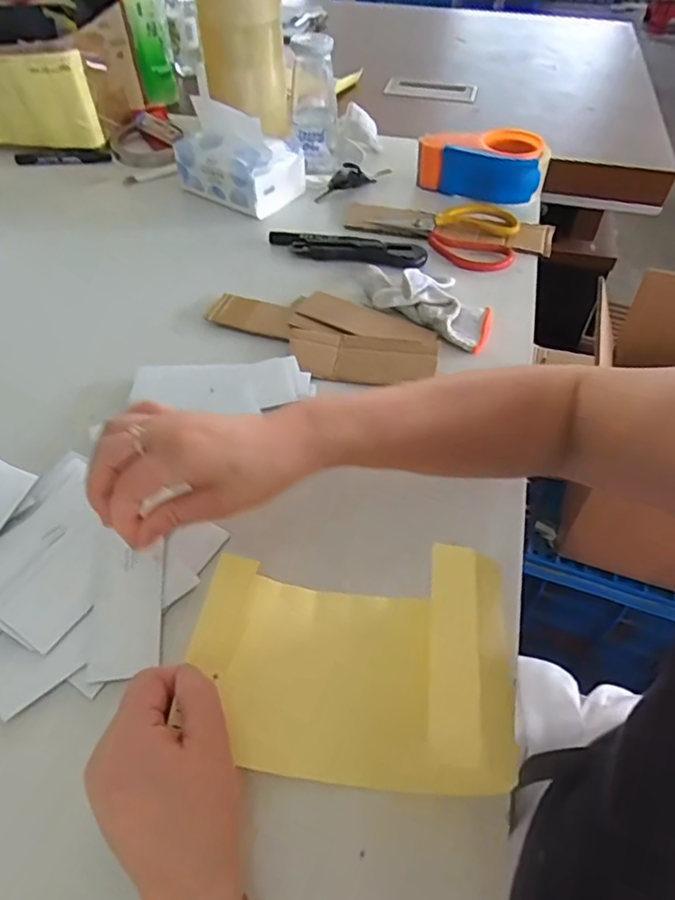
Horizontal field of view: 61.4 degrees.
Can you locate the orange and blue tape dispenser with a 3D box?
[{"bbox_3d":[0.187,-0.372,0.737,0.161,0.062,0.076,17,52,13],"label":"orange and blue tape dispenser"}]

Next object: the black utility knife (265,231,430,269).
[{"bbox_3d":[0.007,-0.232,0.646,0.183,0.018,0.032,16,52,12],"label":"black utility knife"}]

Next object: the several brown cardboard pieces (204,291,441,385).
[{"bbox_3d":[-0.013,-0.119,0.559,0.222,0.011,0.102,27,55,20],"label":"several brown cardboard pieces"}]

